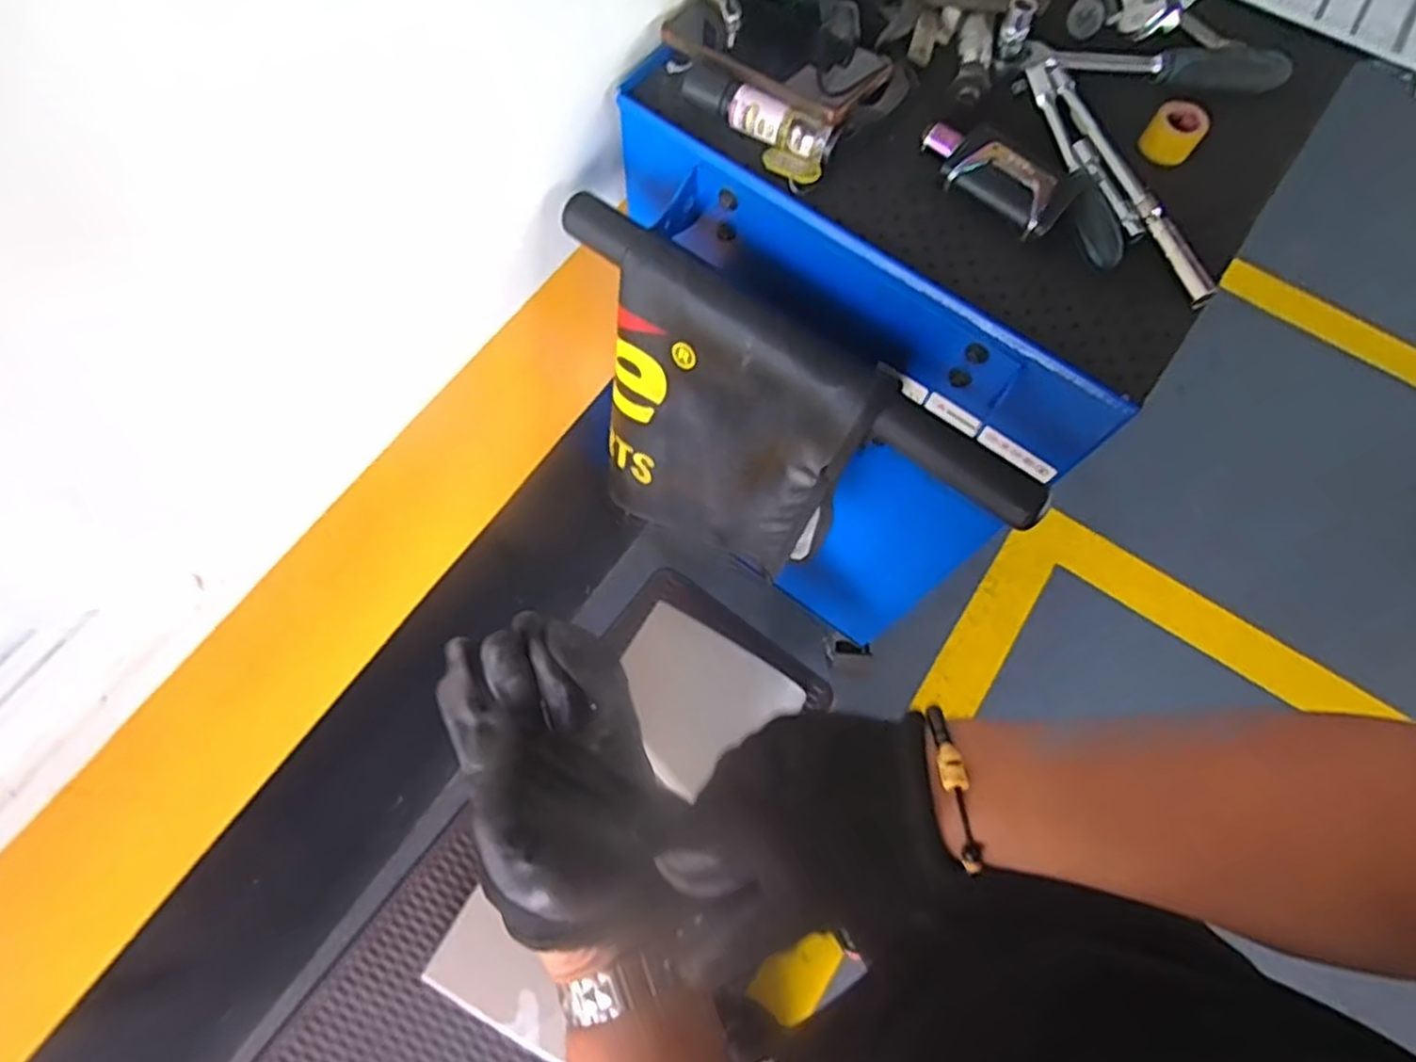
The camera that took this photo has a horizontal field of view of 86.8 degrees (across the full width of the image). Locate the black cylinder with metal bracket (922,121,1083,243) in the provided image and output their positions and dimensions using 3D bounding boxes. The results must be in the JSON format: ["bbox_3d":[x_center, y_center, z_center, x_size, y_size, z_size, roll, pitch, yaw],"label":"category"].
[{"bbox_3d":[0.214,-0.270,0.560,0.117,0.024,0.051,40,72,12],"label":"black cylinder with metal bracket"}]

